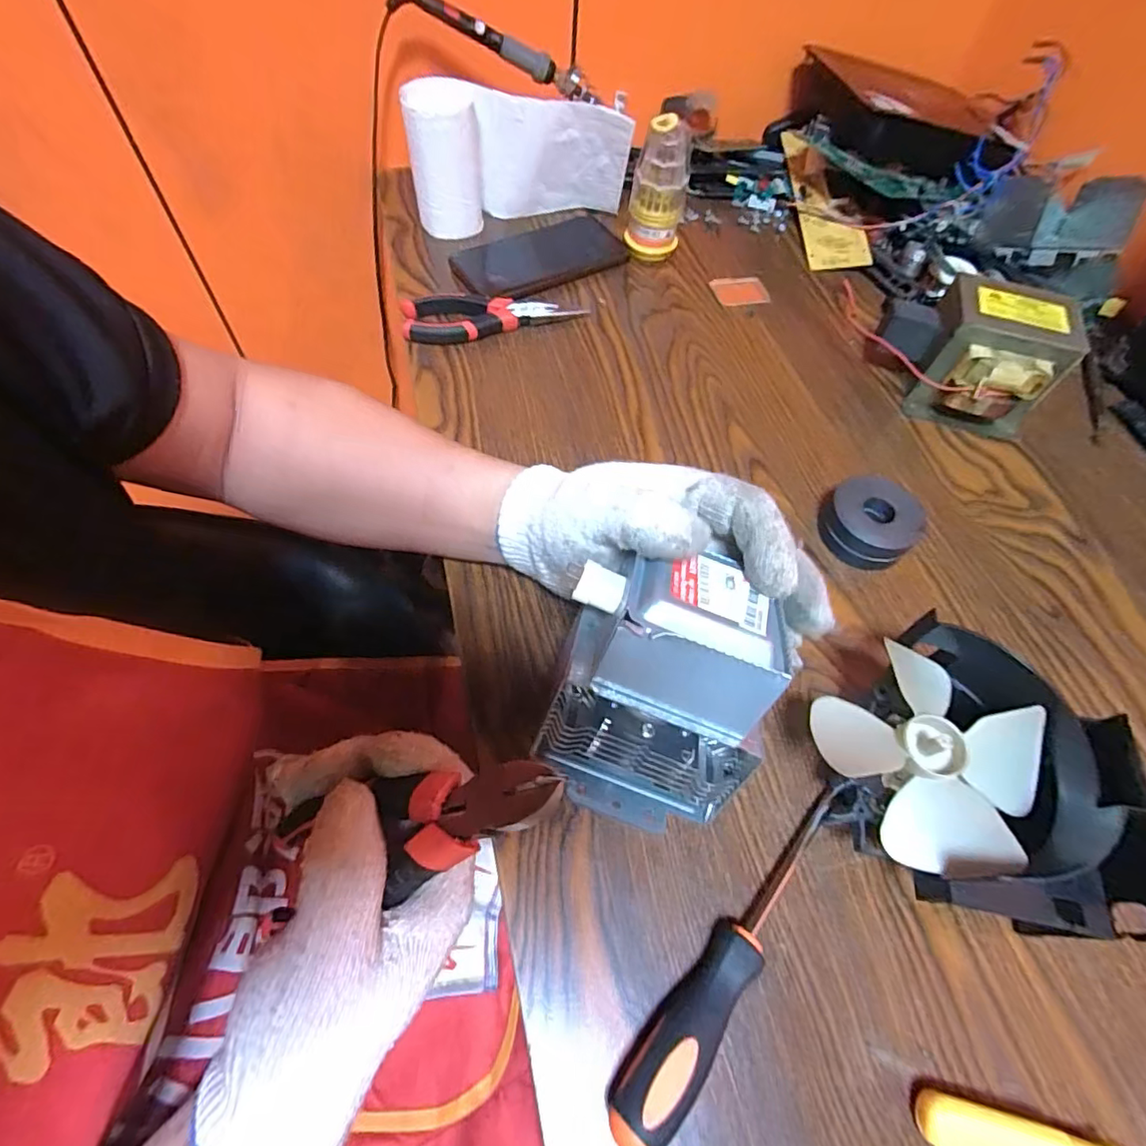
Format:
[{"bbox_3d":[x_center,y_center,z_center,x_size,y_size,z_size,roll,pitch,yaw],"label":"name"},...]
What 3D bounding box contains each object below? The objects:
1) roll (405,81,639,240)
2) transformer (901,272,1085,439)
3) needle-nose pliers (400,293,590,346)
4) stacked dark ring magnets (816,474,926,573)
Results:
[{"bbox_3d":[-0.053,-0.400,0.555,0.205,0.107,0.061,-7,62,-7],"label":"roll"},{"bbox_3d":[0.331,-0.170,0.455,0.095,0.081,0.081,18,62,7],"label":"transformer"},{"bbox_3d":[-0.072,-0.222,0.502,0.155,0.021,0.048,0,61,-3],"label":"needle-nose pliers"},{"bbox_3d":[0.204,-0.035,0.395,0.062,0.031,0.054,39,66,17],"label":"stacked dark ring magnets"}]

